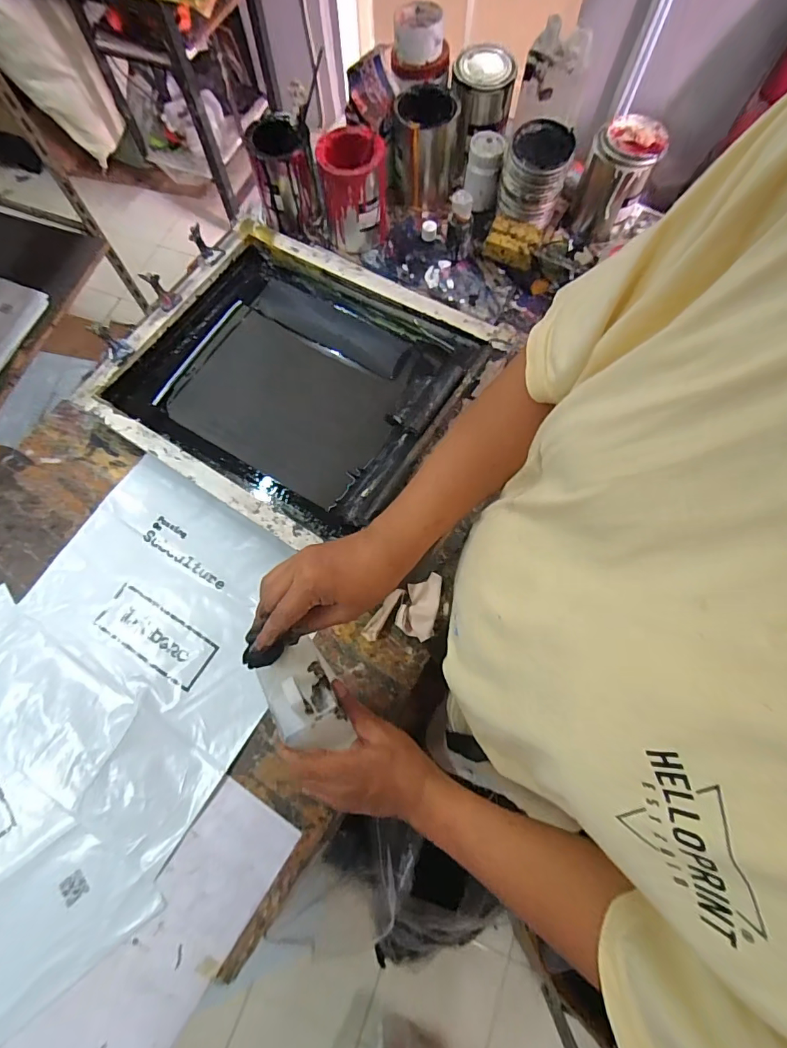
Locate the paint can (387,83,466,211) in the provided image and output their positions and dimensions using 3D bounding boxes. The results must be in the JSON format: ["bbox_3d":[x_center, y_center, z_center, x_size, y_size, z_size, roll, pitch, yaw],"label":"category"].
[{"bbox_3d":[0.060,-0.661,0.814,0.121,0.152,0.119,0,73,1],"label":"paint can"}]

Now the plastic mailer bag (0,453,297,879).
[{"bbox_3d":[-0.357,0.174,0.649,0.395,0.012,0.454,30,74,10],"label":"plastic mailer bag"}]

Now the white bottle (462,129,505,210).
[{"bbox_3d":[0.164,-0.646,0.827,0.062,0.094,0.071,9,74,3],"label":"white bottle"}]

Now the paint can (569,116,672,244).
[{"bbox_3d":[0.378,-0.594,0.789,0.108,0.150,0.108,0,73,1],"label":"paint can"}]

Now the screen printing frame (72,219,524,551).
[{"bbox_3d":[-0.160,-0.253,0.723,0.545,0.093,0.473,31,79,15],"label":"screen printing frame"}]

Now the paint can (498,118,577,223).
[{"bbox_3d":[0.239,-0.598,0.779,0.100,0.110,0.099,0,73,1],"label":"paint can"}]

